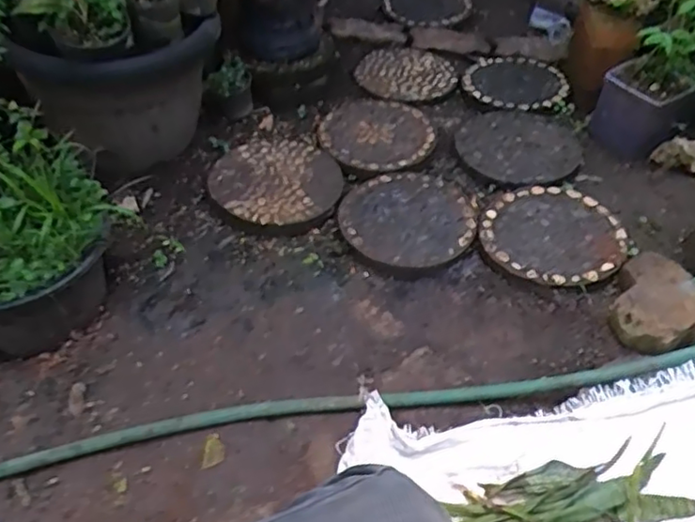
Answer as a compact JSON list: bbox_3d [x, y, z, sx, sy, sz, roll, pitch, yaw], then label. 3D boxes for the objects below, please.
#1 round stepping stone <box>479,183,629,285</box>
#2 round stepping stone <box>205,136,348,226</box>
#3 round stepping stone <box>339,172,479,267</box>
[{"bbox_3d":[0.372,-0.050,1.159,0.242,0.043,0.248,1,45,-1],"label":"round stepping stone"},{"bbox_3d":[-0.133,-0.154,1.238,0.235,0.074,0.251,1,45,-1],"label":"round stepping stone"},{"bbox_3d":[0.117,-0.080,1.181,0.244,0.036,0.238,1,45,-1],"label":"round stepping stone"}]

